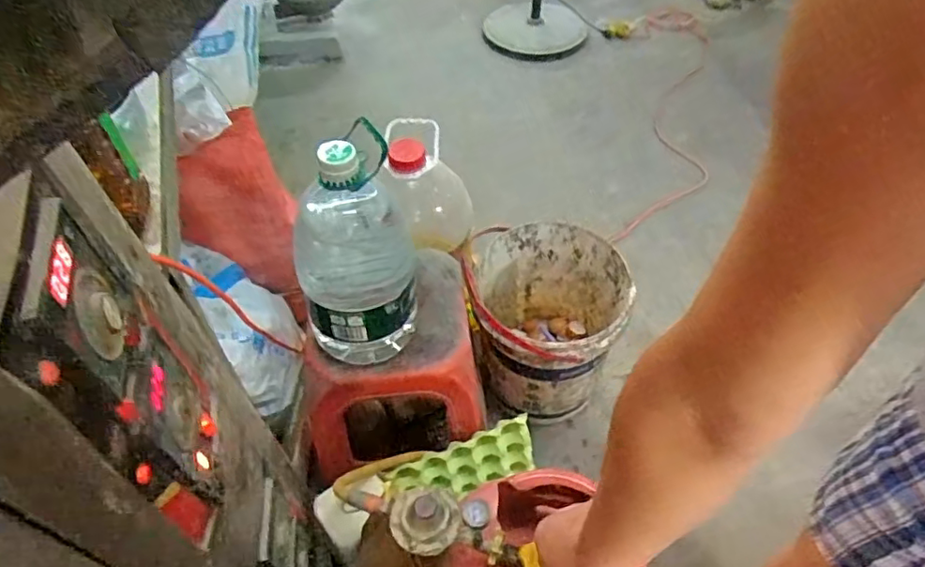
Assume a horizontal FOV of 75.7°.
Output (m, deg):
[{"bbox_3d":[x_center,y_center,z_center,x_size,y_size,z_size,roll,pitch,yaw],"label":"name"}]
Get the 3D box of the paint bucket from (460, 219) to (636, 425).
[{"bbox_3d":[0.175,0.091,1.267,0.302,0.369,0.308,1,51,-1],"label":"paint bucket"}]

